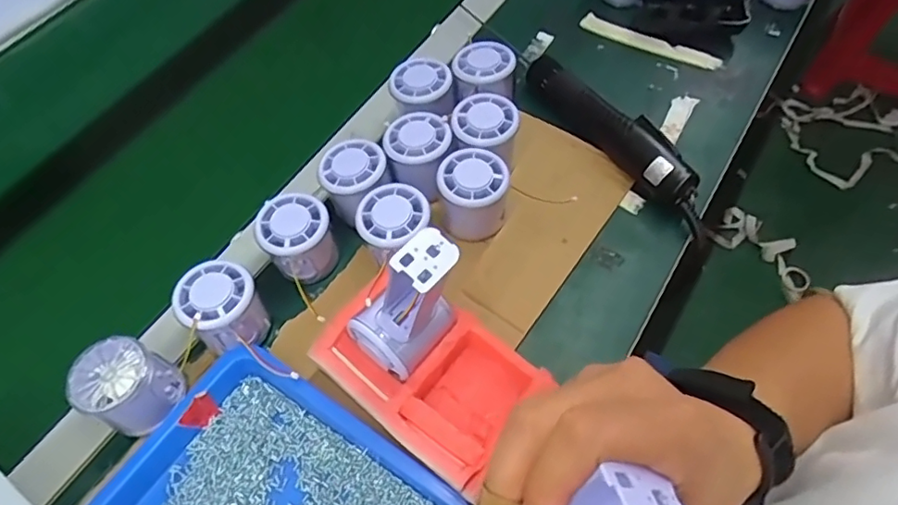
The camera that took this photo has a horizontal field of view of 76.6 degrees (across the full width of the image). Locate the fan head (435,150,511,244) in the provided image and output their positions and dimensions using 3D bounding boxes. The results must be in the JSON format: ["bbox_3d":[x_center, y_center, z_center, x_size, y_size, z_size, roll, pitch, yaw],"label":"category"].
[{"bbox_3d":[0.019,-0.047,0.475,0.056,0.061,0.055,-1,60,1],"label":"fan head"}]

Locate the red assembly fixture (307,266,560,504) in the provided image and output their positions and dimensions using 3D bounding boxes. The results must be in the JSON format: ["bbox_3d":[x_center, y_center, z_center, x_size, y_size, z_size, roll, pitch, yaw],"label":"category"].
[{"bbox_3d":[-0.016,0.087,0.410,0.150,0.046,0.098,33,66,19],"label":"red assembly fixture"}]

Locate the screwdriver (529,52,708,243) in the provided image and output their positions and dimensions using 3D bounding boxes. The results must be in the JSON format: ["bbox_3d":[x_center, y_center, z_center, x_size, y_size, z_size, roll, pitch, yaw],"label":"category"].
[{"bbox_3d":[0.151,-0.107,0.513,0.032,0.042,0.222,-35,65,-17],"label":"screwdriver"}]

